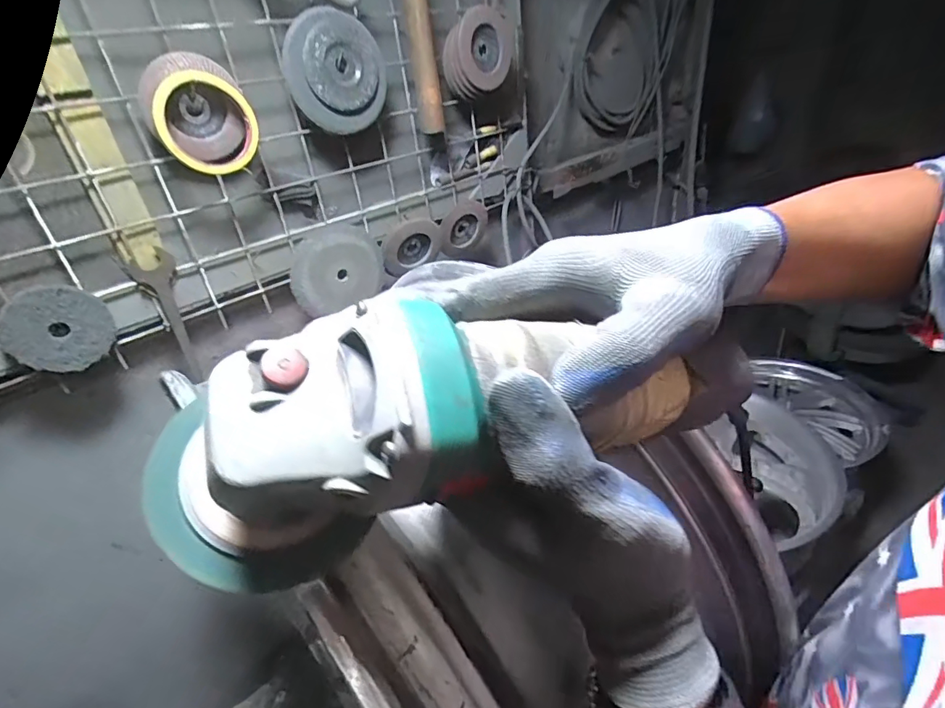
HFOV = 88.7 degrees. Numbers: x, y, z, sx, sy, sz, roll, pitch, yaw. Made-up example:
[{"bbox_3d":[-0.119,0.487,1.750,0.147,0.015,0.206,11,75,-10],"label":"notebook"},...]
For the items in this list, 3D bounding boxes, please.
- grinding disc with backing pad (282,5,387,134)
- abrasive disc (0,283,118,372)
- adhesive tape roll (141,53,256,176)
[{"bbox_3d":[-0.157,-0.330,0.566,0.126,0.121,0.021,-46,43,-15],"label":"grinding disc with backing pad"},{"bbox_3d":[-0.410,-0.026,0.479,0.086,0.082,0.018,-31,38,-33],"label":"abrasive disc"},{"bbox_3d":[-0.275,-0.242,0.494,0.047,0.100,0.095,19,40,37],"label":"adhesive tape roll"}]

